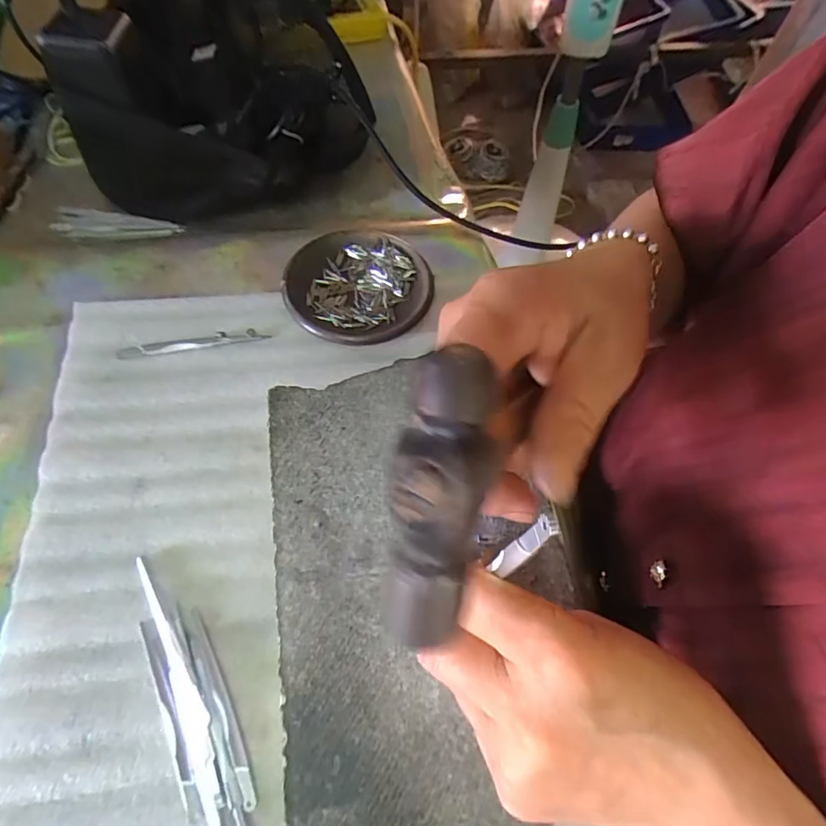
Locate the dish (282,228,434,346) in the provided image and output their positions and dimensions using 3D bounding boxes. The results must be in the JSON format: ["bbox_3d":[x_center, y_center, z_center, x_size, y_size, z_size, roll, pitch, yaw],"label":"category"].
[{"bbox_3d":[-0.042,-0.102,0.410,0.110,0.015,0.115,2,62,-3],"label":"dish"}]

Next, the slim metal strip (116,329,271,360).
[{"bbox_3d":[-0.162,-0.052,0.383,0.104,0.004,0.012,-10,63,-9],"label":"slim metal strip"}]

